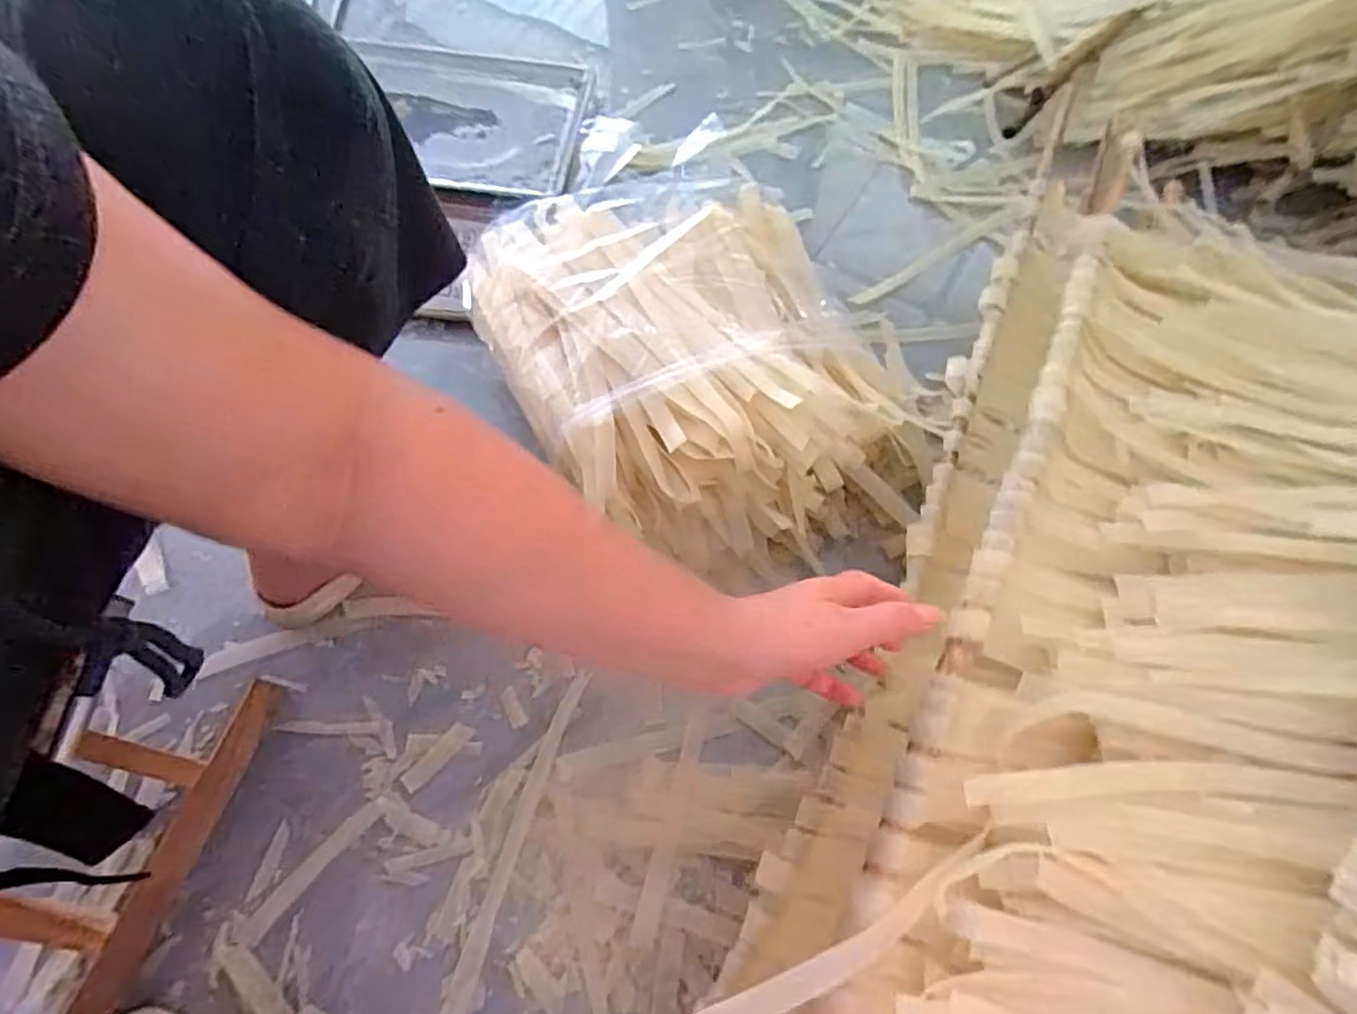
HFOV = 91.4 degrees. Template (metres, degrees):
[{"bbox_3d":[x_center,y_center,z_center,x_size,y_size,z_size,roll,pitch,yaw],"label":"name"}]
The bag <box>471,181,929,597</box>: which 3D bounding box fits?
[{"bbox_3d":[0.019,-0.135,0.657,0.334,0.159,0.414,-26,67,-14],"label":"bag"}]

